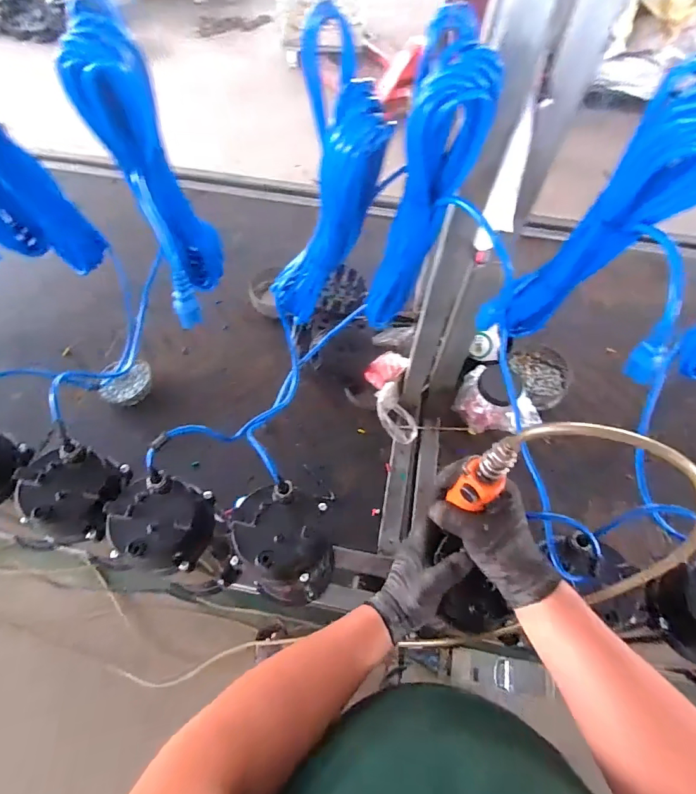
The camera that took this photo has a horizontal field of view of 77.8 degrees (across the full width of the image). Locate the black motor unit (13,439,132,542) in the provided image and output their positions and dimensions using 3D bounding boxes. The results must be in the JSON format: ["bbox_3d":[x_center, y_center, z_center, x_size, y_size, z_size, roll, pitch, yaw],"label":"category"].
[{"bbox_3d":[-0.373,0.131,0.586,0.122,0.070,0.111,3,60,0],"label":"black motor unit"}]

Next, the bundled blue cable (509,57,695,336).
[{"bbox_3d":[0.261,-0.157,0.472,0.096,0.334,0.082,13,61,6],"label":"bundled blue cable"}]

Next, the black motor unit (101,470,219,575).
[{"bbox_3d":[-0.243,0.167,0.563,0.122,0.067,0.112,-3,60,-3],"label":"black motor unit"}]

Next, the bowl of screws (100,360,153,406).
[{"bbox_3d":[-0.477,-0.035,0.934,0.090,0.044,0.110,-5,60,-4],"label":"bowl of screws"}]

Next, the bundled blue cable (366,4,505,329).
[{"bbox_3d":[0.078,-0.198,0.486,0.096,0.343,0.049,-1,60,-2],"label":"bundled blue cable"}]

